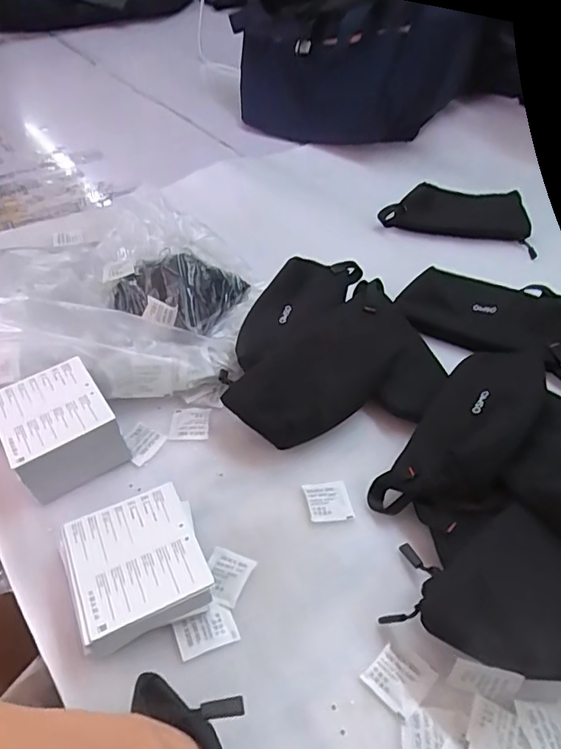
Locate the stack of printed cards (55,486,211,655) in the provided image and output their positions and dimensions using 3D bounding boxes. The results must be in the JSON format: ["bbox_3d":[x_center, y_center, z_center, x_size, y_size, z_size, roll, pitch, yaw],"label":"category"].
[{"bbox_3d":[-0.111,0.150,0.413,0.099,0.038,0.107,-17,47,-16],"label":"stack of printed cards"}]

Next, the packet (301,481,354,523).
[{"bbox_3d":[0.042,0.111,0.470,0.038,0.004,0.039,-8,45,-7],"label":"packet"}]

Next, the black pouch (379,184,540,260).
[{"bbox_3d":[0.260,-0.238,0.789,0.214,0.032,0.083,11,88,6],"label":"black pouch"}]

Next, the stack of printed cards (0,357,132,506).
[{"bbox_3d":[-0.206,0.050,0.496,0.090,0.064,0.102,-25,50,-23],"label":"stack of printed cards"}]

